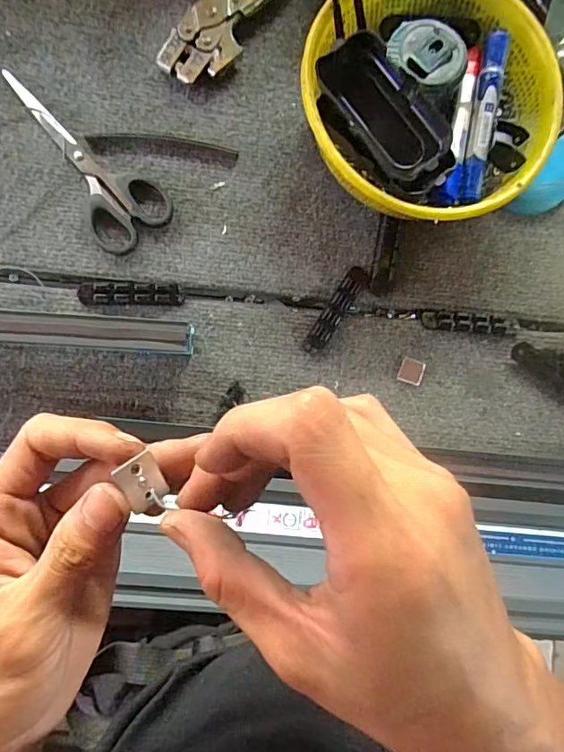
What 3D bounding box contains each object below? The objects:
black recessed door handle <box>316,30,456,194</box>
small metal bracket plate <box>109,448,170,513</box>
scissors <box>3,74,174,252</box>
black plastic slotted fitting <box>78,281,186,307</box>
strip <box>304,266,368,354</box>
[{"bbox_3d":[0.077,-0.190,0.365,0.054,0.026,0.118,-36,90,-7],"label":"black recessed door handle"},{"bbox_3d":[-0.052,0.040,0.188,0.013,0.004,0.020,-32,107,-36],"label":"small metal bracket plate"},{"bbox_3d":[-0.160,-0.175,0.398,0.062,0.008,0.165,-39,91,-5],"label":"scissors"},{"bbox_3d":[-0.120,-0.065,0.398,0.081,0.006,0.018,-1,88,-5],"label":"black plastic slotted fitting"},{"bbox_3d":[0.045,-0.054,0.414,0.017,0.004,0.080,32,85,-3],"label":"strip"}]

